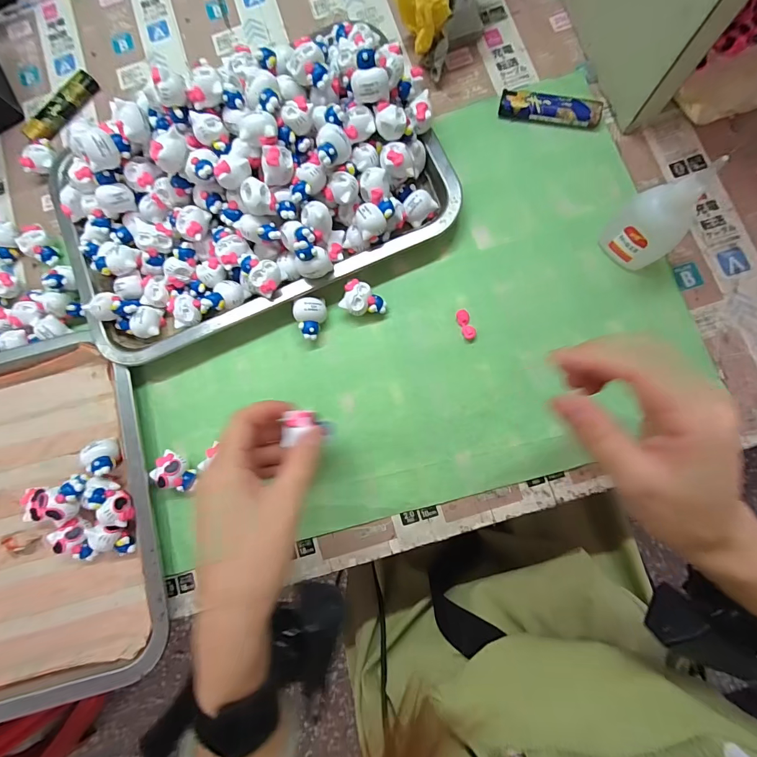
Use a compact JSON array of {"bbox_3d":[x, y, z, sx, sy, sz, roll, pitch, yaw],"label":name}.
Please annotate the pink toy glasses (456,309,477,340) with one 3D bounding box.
[{"bbox_3d":[0.068,-0.042,0.300,0.010,0.005,0.024,-20,81,2],"label":"pink toy glasses"}]

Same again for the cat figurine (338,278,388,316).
[{"bbox_3d":[-0.011,-0.059,0.303,0.033,0.017,0.025,28,86,8],"label":"cat figurine"}]

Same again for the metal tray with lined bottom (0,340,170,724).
[{"bbox_3d":[-0.325,0.126,0.296,0.318,0.033,0.258,-16,81,2],"label":"metal tray with lined bottom"}]

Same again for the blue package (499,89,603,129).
[{"bbox_3d":[0.139,-0.218,0.316,0.078,0.013,0.017,13,84,6],"label":"blue package"}]

